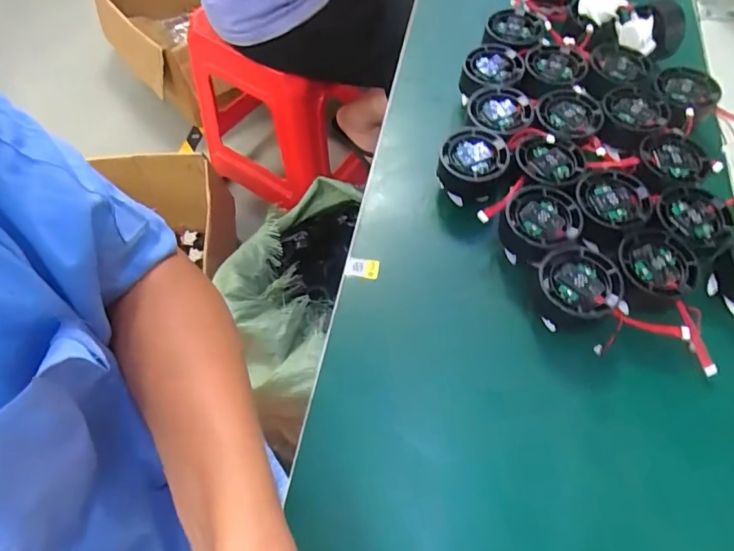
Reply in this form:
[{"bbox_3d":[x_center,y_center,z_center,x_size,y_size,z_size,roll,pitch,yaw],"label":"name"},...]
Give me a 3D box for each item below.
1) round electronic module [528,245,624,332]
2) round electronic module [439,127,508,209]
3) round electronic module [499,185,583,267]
[{"bbox_3d":[0.141,0.012,0.337,0.051,0.039,0.051,0,60,-1],"label":"round electronic module"},{"bbox_3d":[0.085,-0.085,0.391,0.049,0.040,0.048,0,60,-1],"label":"round electronic module"},{"bbox_3d":[0.126,-0.035,0.362,0.050,0.036,0.053,0,60,-1],"label":"round electronic module"}]

